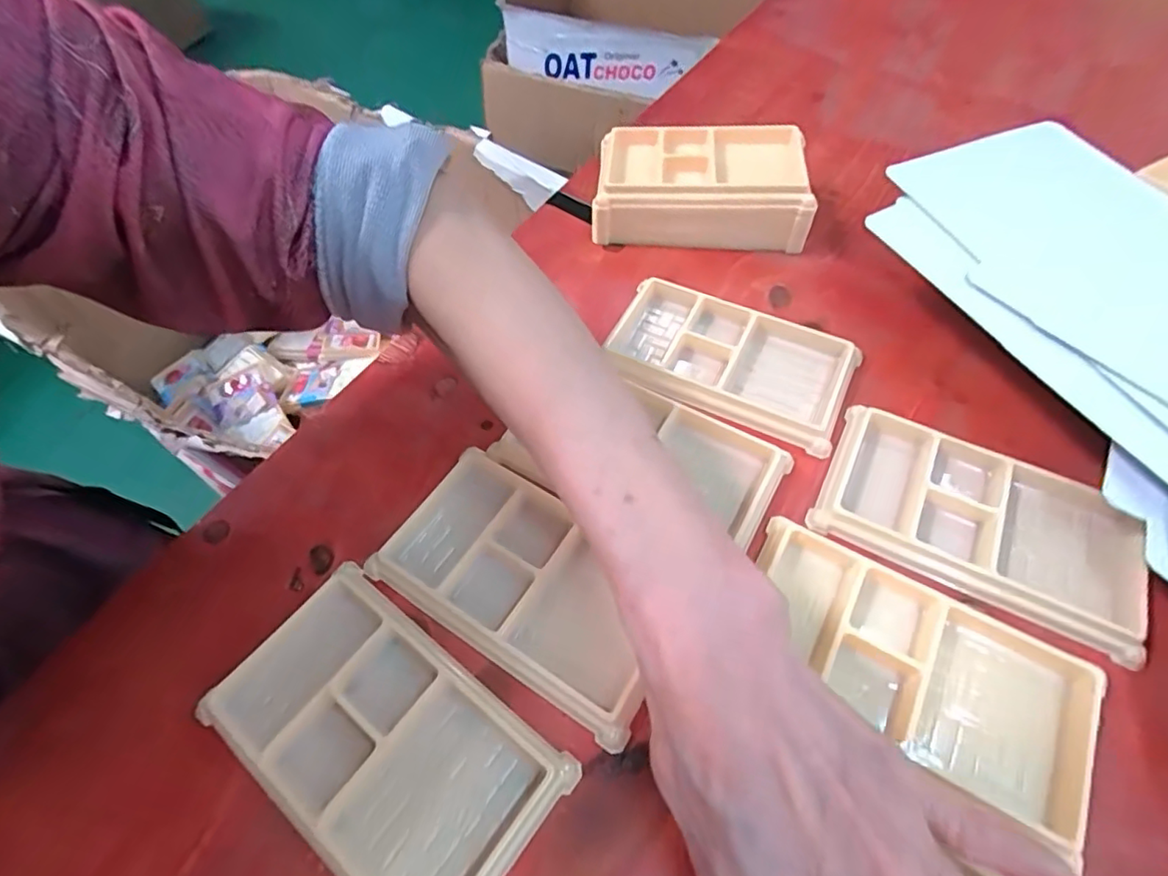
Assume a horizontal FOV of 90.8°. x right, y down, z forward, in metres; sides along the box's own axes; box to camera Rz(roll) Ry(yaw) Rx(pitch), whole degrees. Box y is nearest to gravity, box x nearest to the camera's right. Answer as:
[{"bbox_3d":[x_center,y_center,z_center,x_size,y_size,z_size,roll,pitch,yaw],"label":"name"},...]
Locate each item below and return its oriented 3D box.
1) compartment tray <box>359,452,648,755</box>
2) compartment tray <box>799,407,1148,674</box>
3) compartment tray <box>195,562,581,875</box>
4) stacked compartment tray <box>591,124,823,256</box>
[{"bbox_3d":[-0.025,0.062,0.258,0.133,0.013,0.074,28,61,20],"label":"compartment tray"},{"bbox_3d":[0.186,0.038,0.268,0.137,0.012,0.075,24,60,18],"label":"compartment tray"},{"bbox_3d":[-0.078,0.116,0.223,0.133,0.015,0.076,32,63,22],"label":"compartment tray"},{"bbox_3d":[0.078,-0.173,0.394,0.142,0.045,0.084,4,56,5],"label":"stacked compartment tray"}]

